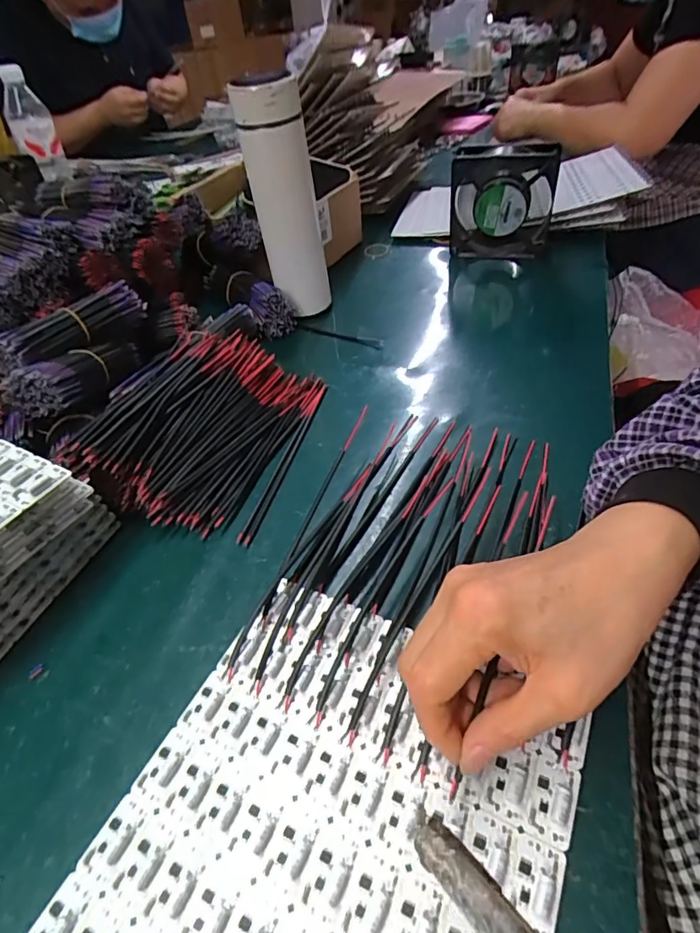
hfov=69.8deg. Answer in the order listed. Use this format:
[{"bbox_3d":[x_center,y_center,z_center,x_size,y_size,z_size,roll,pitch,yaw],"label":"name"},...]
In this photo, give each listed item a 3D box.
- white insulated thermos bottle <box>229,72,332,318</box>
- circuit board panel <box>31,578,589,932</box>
[{"bbox_3d":[-0.068,-0.277,0.539,0.066,0.228,0.066,-5,45,1],"label":"white insulated thermos bottle"},{"bbox_3d":[-0.013,0.172,0.229,0.192,0.010,0.221,17,49,22],"label":"circuit board panel"}]

